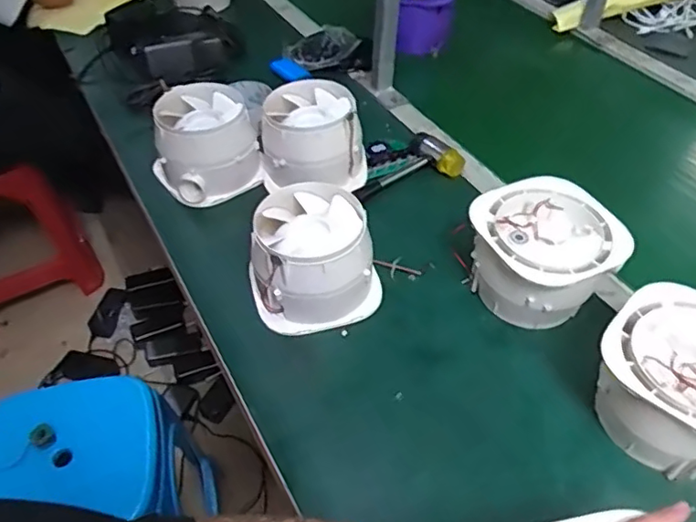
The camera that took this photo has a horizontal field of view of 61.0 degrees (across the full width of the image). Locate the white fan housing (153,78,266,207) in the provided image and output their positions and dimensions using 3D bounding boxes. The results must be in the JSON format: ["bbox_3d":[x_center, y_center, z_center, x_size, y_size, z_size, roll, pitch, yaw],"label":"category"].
[{"bbox_3d":[-0.189,-0.156,0.780,0.134,0.095,0.127,-16,48,-14],"label":"white fan housing"}]

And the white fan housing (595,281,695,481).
[{"bbox_3d":[0.293,0.113,0.526,0.137,0.095,0.146,35,56,29],"label":"white fan housing"}]

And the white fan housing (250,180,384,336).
[{"bbox_3d":[-0.038,-0.001,0.641,0.135,0.101,0.123,-12,48,-10],"label":"white fan housing"}]

